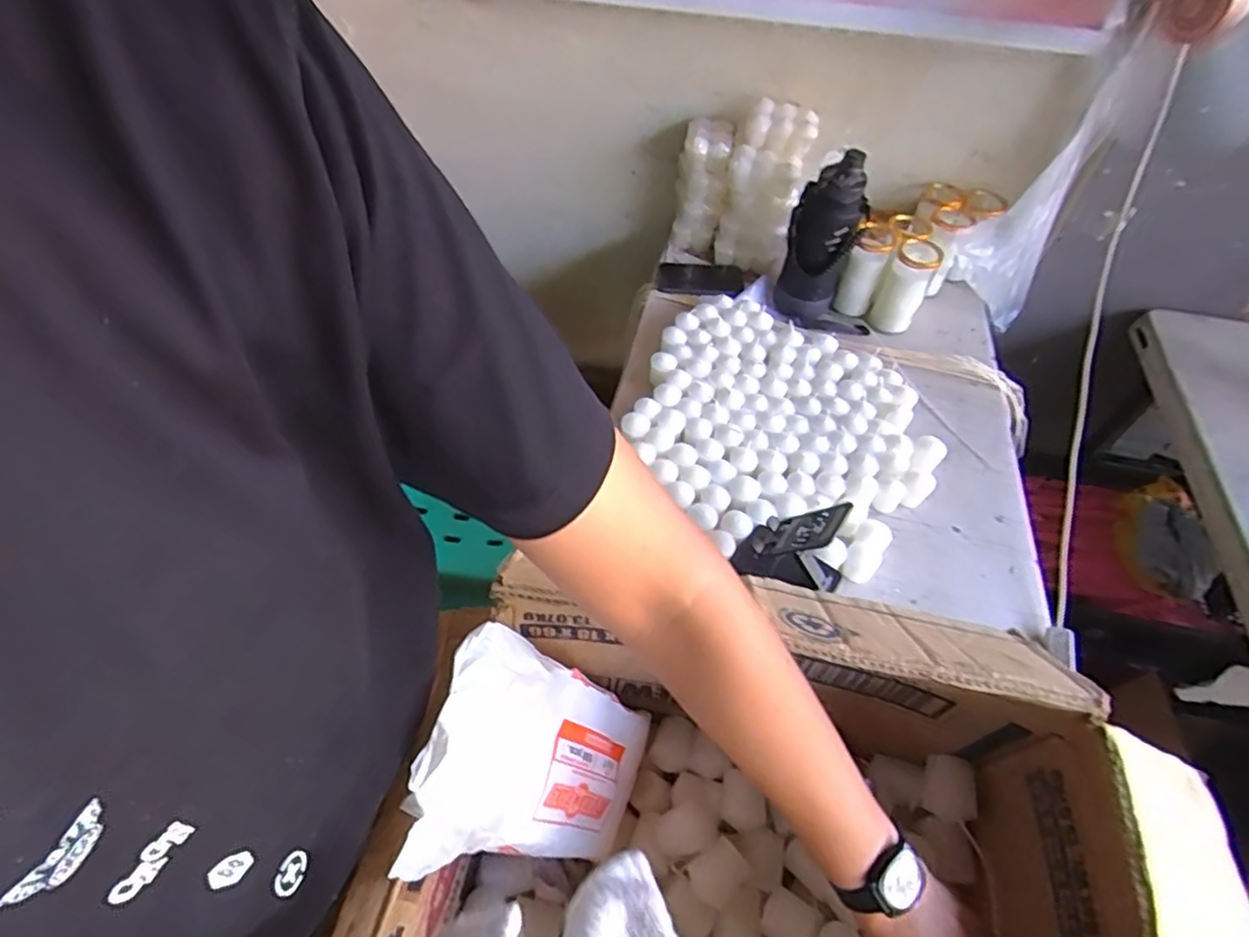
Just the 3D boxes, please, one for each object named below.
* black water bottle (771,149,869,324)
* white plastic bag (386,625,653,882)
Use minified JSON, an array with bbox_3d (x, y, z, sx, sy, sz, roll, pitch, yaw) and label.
[{"bbox_3d":[0.307,-0.355,1.003,0.097,0.242,0.071,9,52,4],"label":"black water bottle"},{"bbox_3d":[-0.056,0.217,0.476,0.024,0.260,0.141,4,66,31],"label":"white plastic bag"}]

